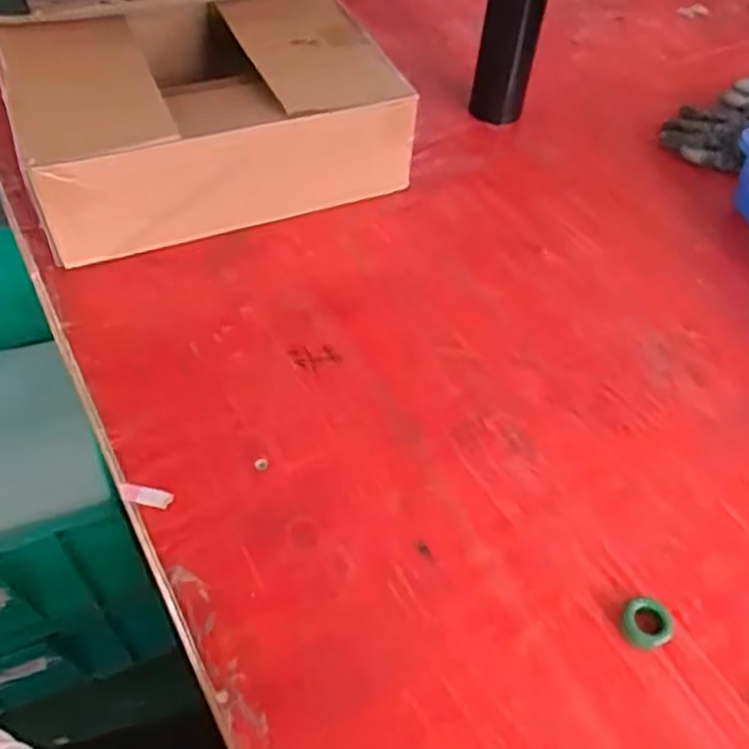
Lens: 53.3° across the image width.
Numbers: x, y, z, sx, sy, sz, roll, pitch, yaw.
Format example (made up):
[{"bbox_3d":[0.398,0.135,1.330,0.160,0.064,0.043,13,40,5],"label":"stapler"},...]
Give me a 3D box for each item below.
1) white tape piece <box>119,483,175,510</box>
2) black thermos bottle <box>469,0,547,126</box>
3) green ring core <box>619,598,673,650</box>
[{"bbox_3d":[-0.164,0.087,0.531,0.038,0.007,0.011,9,50,3],"label":"white tape piece"},{"bbox_3d":[0.145,-0.366,0.787,0.063,0.217,0.052,12,50,6],"label":"black thermos bottle"},{"bbox_3d":[0.175,0.160,0.481,0.031,0.012,0.030,2,50,-3],"label":"green ring core"}]

